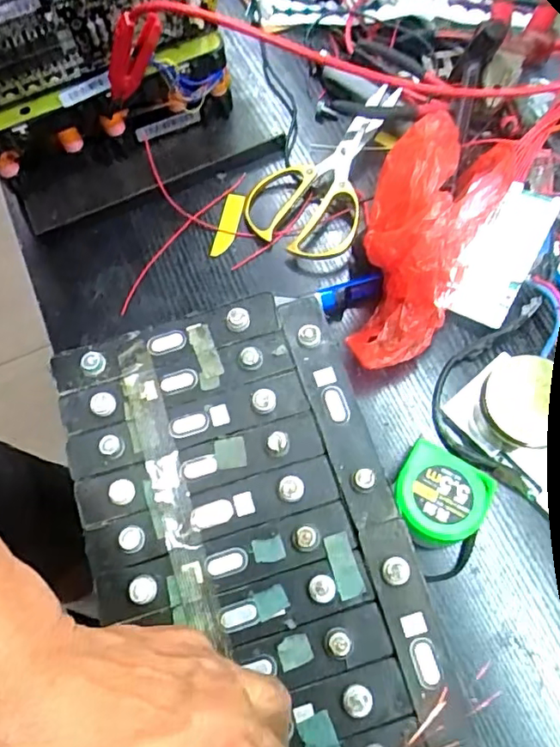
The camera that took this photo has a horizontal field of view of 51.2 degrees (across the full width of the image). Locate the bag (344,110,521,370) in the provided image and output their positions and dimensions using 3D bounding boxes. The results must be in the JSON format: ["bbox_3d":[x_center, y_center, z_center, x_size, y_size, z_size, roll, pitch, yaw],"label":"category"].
[{"bbox_3d":[0.102,-0.101,0.424,0.084,0.115,0.191,26,74,10],"label":"bag"}]

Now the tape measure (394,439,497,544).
[{"bbox_3d":[0.110,0.089,0.410,0.063,0.043,0.067,31,75,11],"label":"tape measure"}]

